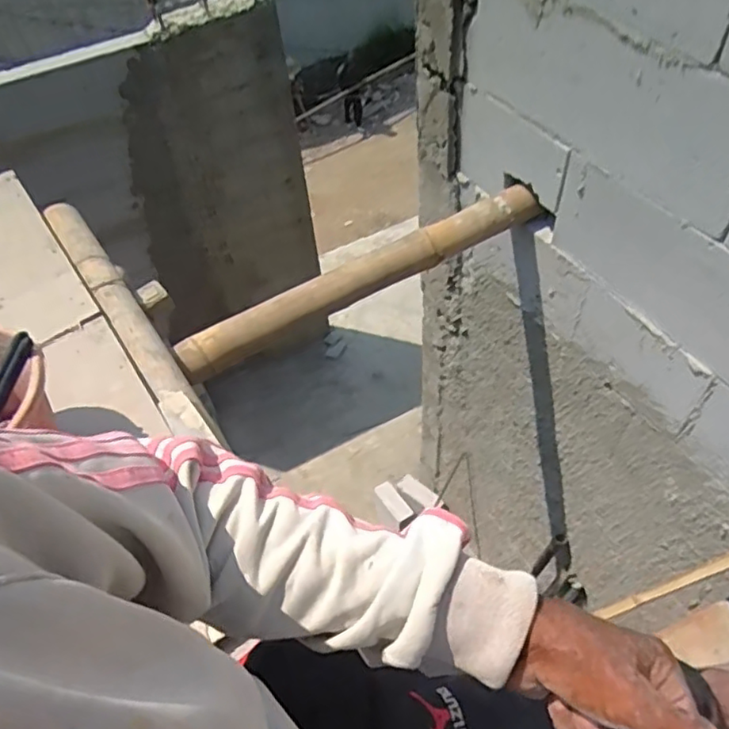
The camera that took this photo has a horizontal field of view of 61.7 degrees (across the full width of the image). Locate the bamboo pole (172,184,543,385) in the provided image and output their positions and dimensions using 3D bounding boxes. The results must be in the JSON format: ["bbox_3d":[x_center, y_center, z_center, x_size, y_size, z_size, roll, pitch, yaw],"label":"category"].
[{"bbox_3d":[0.008,-0.161,1.086,0.714,0.065,0.073,-28,55,-16],"label":"bamboo pole"}]

